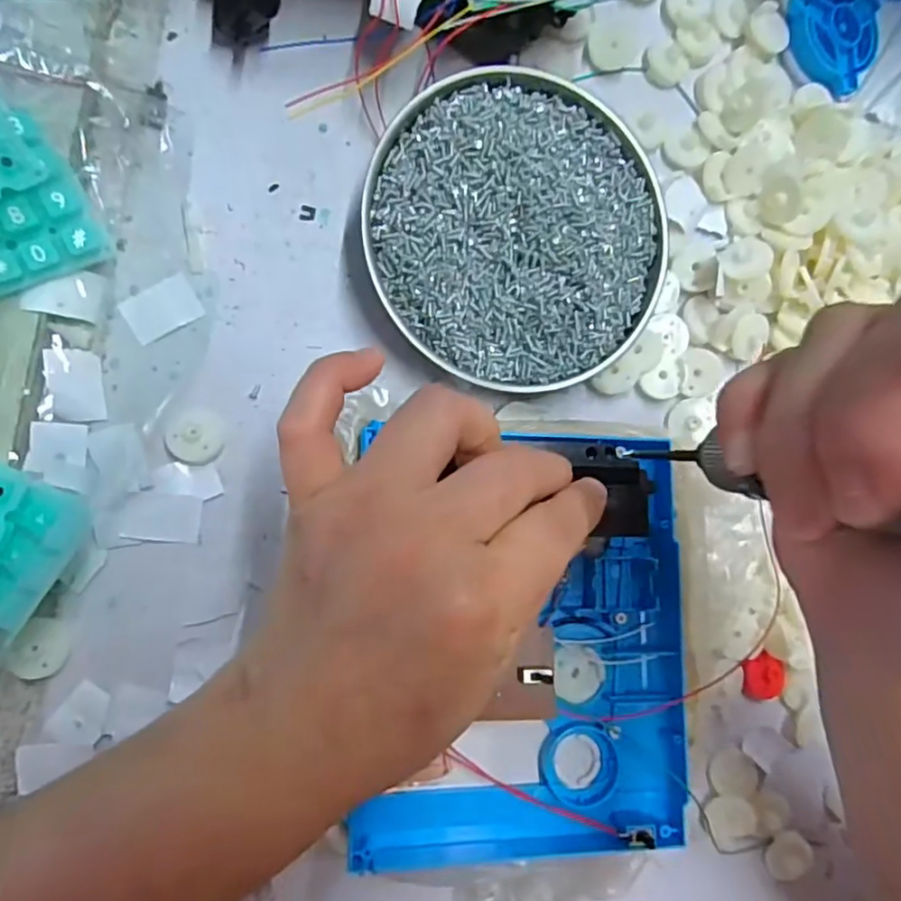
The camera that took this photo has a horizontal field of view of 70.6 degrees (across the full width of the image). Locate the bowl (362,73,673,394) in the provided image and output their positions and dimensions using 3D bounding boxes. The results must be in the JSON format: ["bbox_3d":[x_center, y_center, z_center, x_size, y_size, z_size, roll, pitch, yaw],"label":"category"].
[{"bbox_3d":[0.030,-0.094,0.282,0.130,0.030,0.131,0,89,-11],"label":"bowl"}]

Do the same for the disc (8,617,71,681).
[{"bbox_3d":[-0.164,0.080,0.255,0.019,0.004,0.023,26,69,-29],"label":"disc"}]

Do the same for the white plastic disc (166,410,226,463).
[{"bbox_3d":[-0.107,-0.006,0.267,0.024,0.004,0.022,0,89,-11],"label":"white plastic disc"}]

